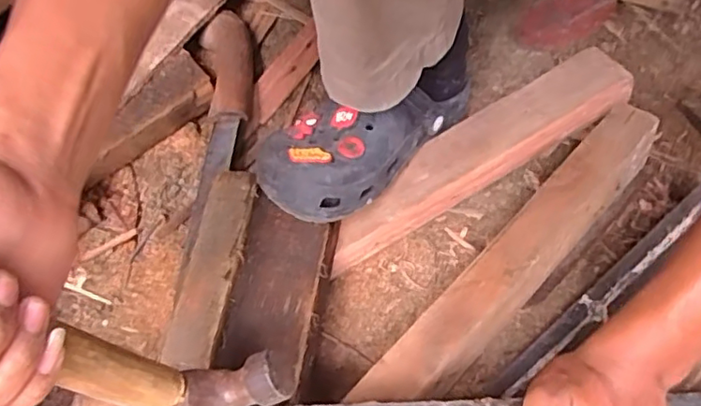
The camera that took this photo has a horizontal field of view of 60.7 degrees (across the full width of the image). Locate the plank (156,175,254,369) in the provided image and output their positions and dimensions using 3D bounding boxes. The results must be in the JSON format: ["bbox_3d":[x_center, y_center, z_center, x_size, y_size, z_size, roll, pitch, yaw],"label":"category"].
[{"bbox_3d":[-0.107,0.046,0.461,0.039,0.014,0.179,8,64,5],"label":"plank"}]

